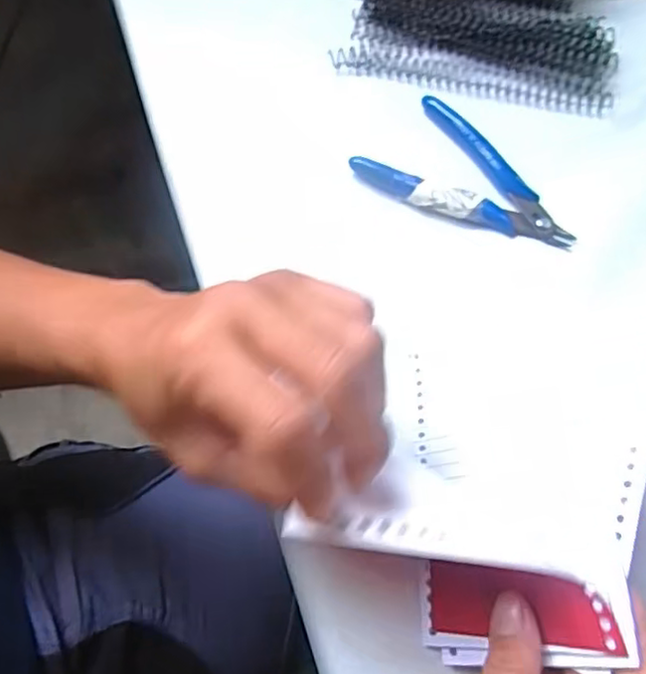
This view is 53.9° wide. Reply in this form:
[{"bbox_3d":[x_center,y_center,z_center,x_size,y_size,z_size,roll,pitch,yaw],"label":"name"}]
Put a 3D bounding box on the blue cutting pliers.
[{"bbox_3d":[0.080,-0.081,0.352,0.067,0.014,0.116,-41,73,-17],"label":"blue cutting pliers"}]

